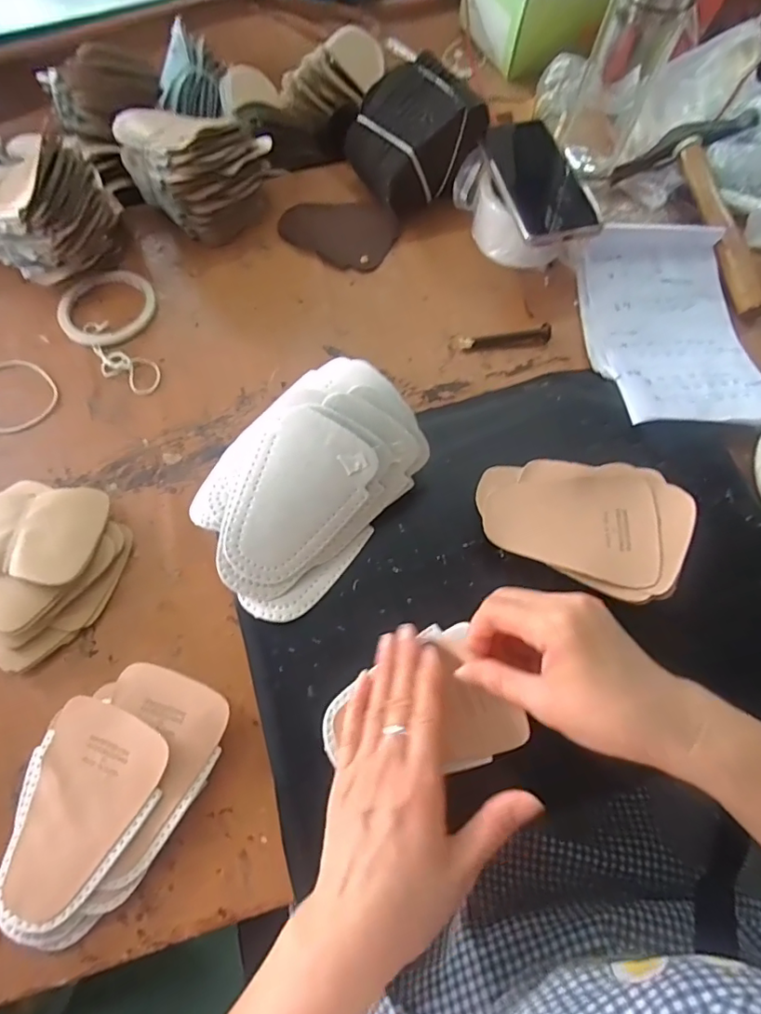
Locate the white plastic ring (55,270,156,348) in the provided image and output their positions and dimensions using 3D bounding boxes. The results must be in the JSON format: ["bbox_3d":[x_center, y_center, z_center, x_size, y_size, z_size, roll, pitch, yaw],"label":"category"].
[{"bbox_3d":[-0.275,-0.200,0.529,0.093,0.008,0.091,-1,66,2],"label":"white plastic ring"}]

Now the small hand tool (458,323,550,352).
[{"bbox_3d":[0.119,-0.160,0.502,0.087,0.010,0.014,-8,66,-1],"label":"small hand tool"}]

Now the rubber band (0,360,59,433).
[{"bbox_3d":[-0.344,-0.105,0.490,0.087,0.004,0.073,39,73,17],"label":"rubber band"}]

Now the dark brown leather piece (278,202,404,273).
[{"bbox_3d":[-0.047,-0.293,0.570,0.125,0.007,0.096,5,67,4],"label":"dark brown leather piece"}]

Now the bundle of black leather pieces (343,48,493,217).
[{"bbox_3d":[0.033,-0.387,0.559,0.119,0.090,0.111,-31,69,-11],"label":"bundle of black leather pieces"}]

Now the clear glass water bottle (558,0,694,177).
[{"bbox_3d":[0.236,-0.422,0.508,0.068,0.184,0.061,-17,67,-5],"label":"clear glass water bottle"}]

